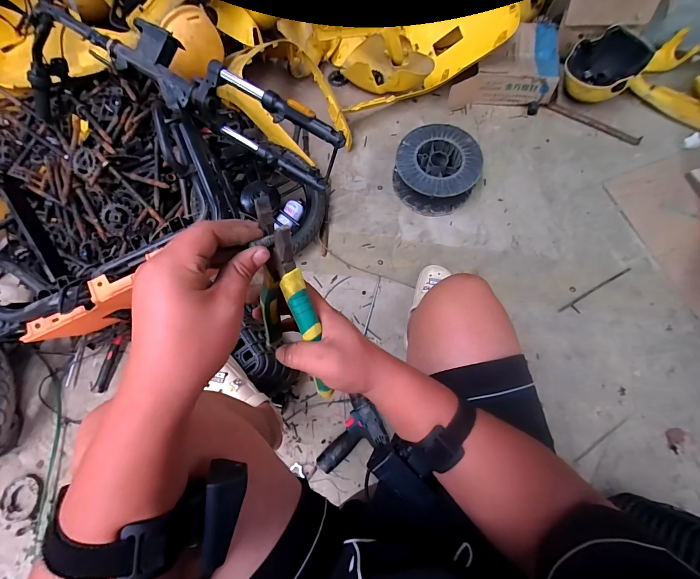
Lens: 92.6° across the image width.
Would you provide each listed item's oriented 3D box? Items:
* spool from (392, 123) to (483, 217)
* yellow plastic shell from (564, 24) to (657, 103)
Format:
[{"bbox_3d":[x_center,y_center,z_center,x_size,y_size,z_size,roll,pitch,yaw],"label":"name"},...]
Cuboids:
[{"bbox_3d":[0.280,-0.388,1.096,0.261,0.130,0.256,-1,73,2],"label":"spool"},{"bbox_3d":[0.843,-0.743,1.125,0.210,0.160,0.210,-43,76,-11],"label":"yellow plastic shell"}]

